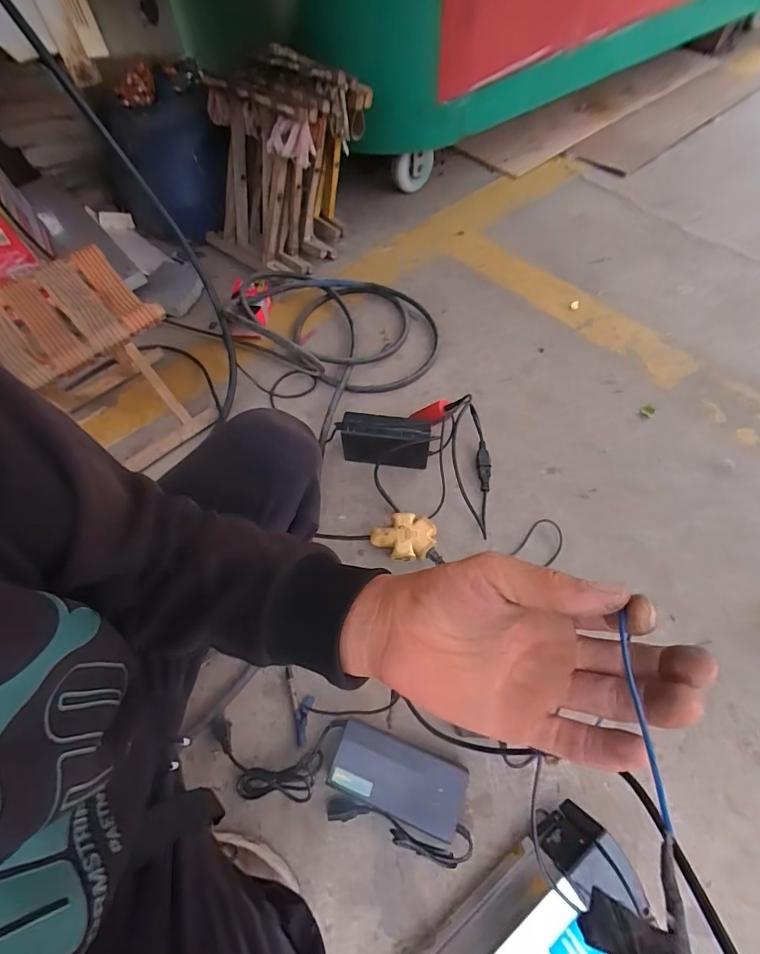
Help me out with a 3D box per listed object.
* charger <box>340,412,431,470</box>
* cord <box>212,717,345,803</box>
[{"bbox_3d":[0.012,-0.066,0.861,0.169,0.103,0.057,10,62,7],"label":"charger"},{"bbox_3d":[-0.157,0.410,0.644,0.190,0.025,0.098,1,61,1],"label":"cord"}]

